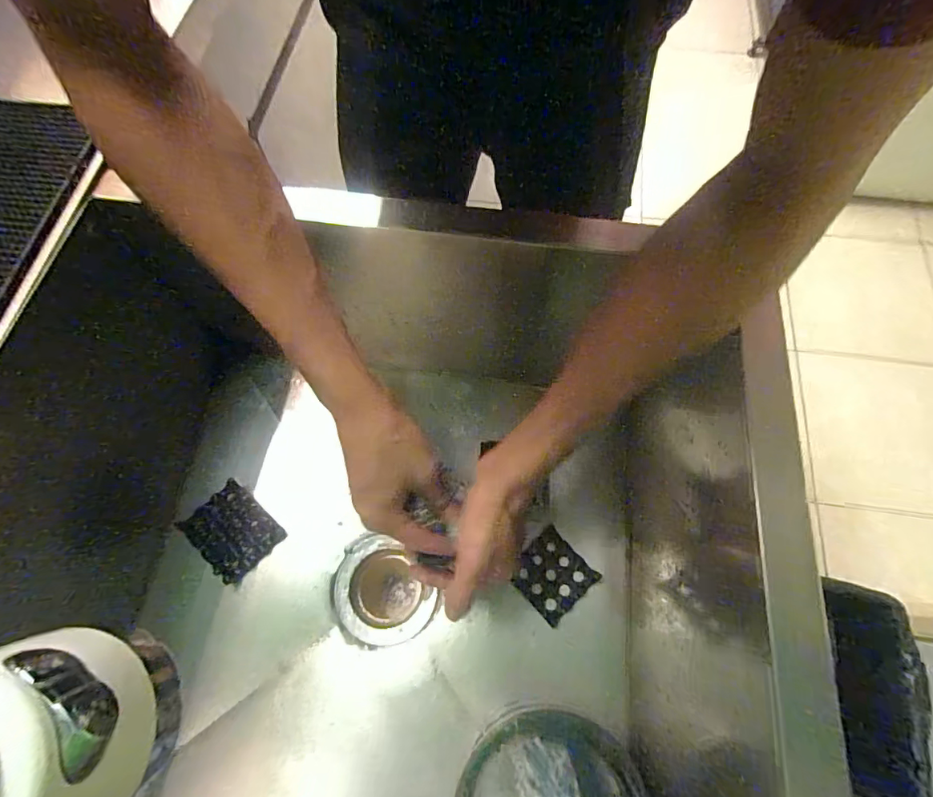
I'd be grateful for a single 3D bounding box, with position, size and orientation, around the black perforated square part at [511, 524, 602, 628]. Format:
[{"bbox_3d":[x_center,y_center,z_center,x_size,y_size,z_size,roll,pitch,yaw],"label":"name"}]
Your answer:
[{"bbox_3d":[0.089,0.183,0.506,0.071,0.008,0.070,-39,72,-14],"label":"black perforated square part"}]

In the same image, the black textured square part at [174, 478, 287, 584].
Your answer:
[{"bbox_3d":[-0.246,0.140,0.510,0.083,0.014,0.070,44,64,4],"label":"black textured square part"}]

